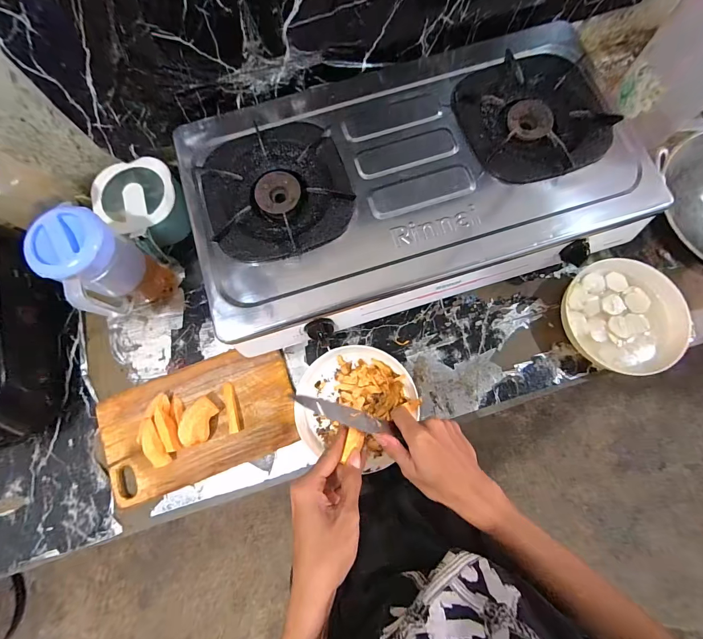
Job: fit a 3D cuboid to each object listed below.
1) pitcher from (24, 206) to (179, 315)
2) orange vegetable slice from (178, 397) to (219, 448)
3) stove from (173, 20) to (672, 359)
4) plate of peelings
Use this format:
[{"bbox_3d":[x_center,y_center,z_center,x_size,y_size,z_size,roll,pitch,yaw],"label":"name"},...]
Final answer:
[{"bbox_3d":[-0.377,-0.078,0.529,0.099,0.182,0.108,0,77,1],"label":"pitcher"},{"bbox_3d":[-0.239,0.160,0.533,0.038,0.041,0.071,13,78,4],"label":"orange vegetable slice"},{"bbox_3d":[0.082,-0.231,0.551,0.661,0.105,0.404,-16,78,-2],"label":"stove"},{"bbox_3d":[0.007,0.132,0.544,0.184,0.040,0.176,0,77,1],"label":"plate of peelings"}]

